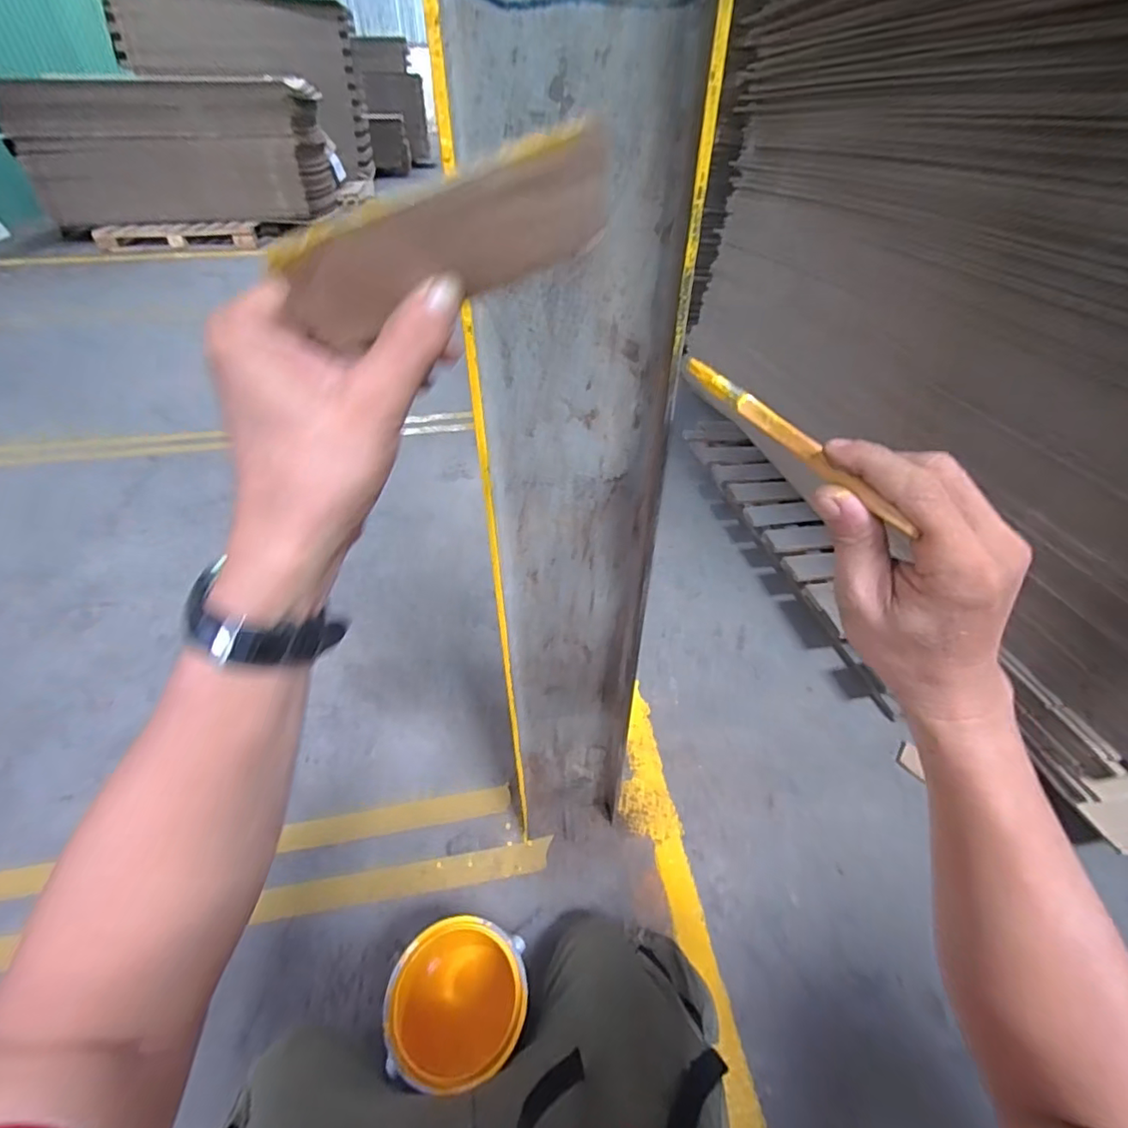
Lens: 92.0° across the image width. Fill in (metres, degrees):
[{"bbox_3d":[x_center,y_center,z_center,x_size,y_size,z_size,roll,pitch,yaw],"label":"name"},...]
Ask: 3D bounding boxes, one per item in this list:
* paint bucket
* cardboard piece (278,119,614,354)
[{"bbox_3d":[-0.125,0.546,0.670,0.159,0.160,0.155,0,42,0],"label":"paint bucket"},{"bbox_3d":[-0.043,-0.124,0.212,0.130,0.056,0.008,-25,76,-4],"label":"cardboard piece"}]

